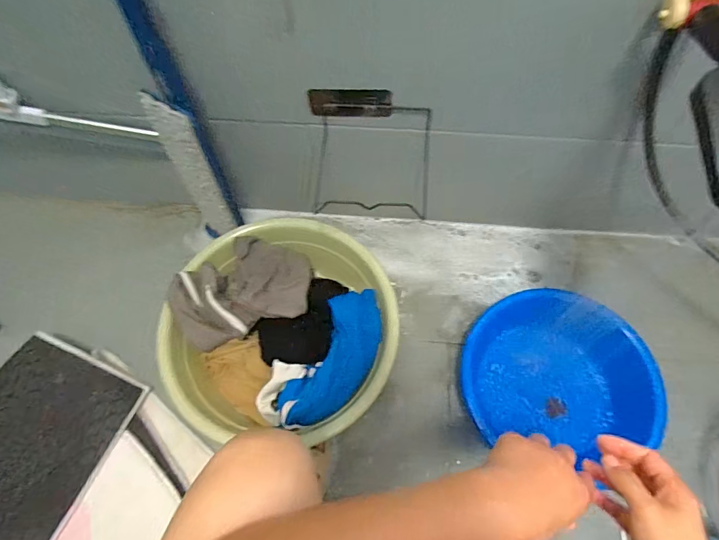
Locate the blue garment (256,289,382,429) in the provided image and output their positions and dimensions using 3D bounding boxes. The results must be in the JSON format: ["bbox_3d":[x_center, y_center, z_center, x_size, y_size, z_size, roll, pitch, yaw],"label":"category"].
[{"bbox_3d":[-0.046,0.154,0.699,0.130,0.054,0.273,40,72,16],"label":"blue garment"}]

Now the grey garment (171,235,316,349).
[{"bbox_3d":[-0.204,0.021,0.703,0.229,0.130,0.174,-21,68,-9],"label":"grey garment"}]

